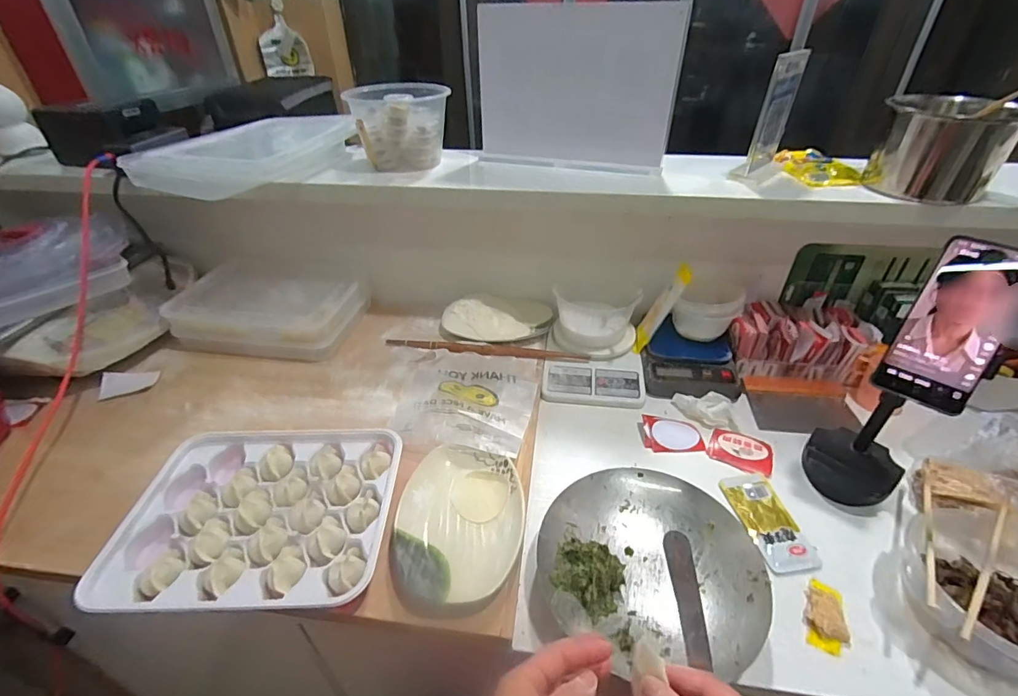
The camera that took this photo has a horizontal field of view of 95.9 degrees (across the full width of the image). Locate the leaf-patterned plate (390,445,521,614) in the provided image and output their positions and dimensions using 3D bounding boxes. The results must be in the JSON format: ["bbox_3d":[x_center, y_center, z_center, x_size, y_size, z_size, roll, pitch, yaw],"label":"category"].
[{"bbox_3d":[-0.055,0.194,0.514,0.136,0.020,0.193,2,37,4],"label":"leaf-patterned plate"}]

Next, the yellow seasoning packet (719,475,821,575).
[{"bbox_3d":[0.312,0.206,0.550,0.064,0.010,0.122,-6,37,-7],"label":"yellow seasoning packet"}]

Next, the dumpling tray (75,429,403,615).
[{"bbox_3d":[-0.275,0.183,0.523,0.282,0.034,0.216,-1,37,-1],"label":"dumpling tray"}]

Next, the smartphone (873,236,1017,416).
[{"bbox_3d":[0.428,-0.022,0.440,0.072,0.159,0.014,27,11,32],"label":"smartphone"}]

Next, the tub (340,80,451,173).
[{"bbox_3d":[-0.178,-0.367,0.762,0.143,0.116,0.147,0,37,0],"label":"tub"}]

